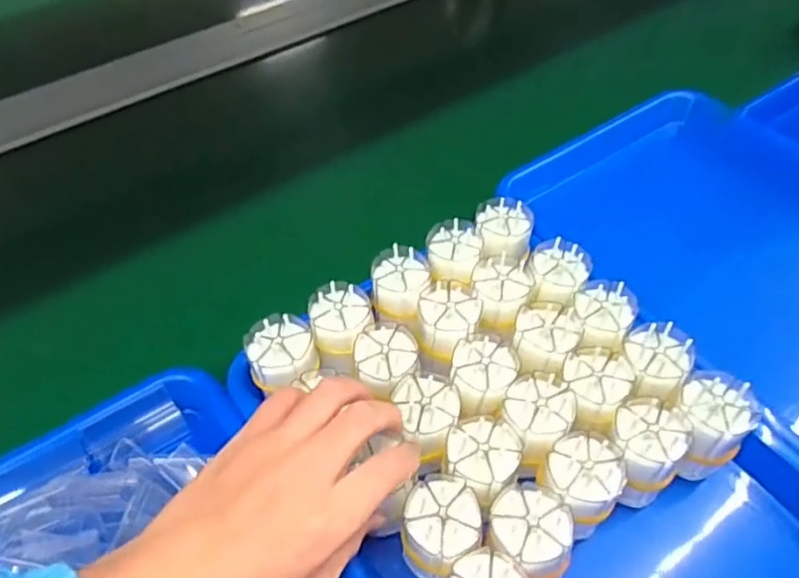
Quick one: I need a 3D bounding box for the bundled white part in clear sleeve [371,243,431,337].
[{"bbox_3d":[-0.001,-0.002,0.395,0.036,0.031,0.041,11,52,11],"label":"bundled white part in clear sleeve"}]

